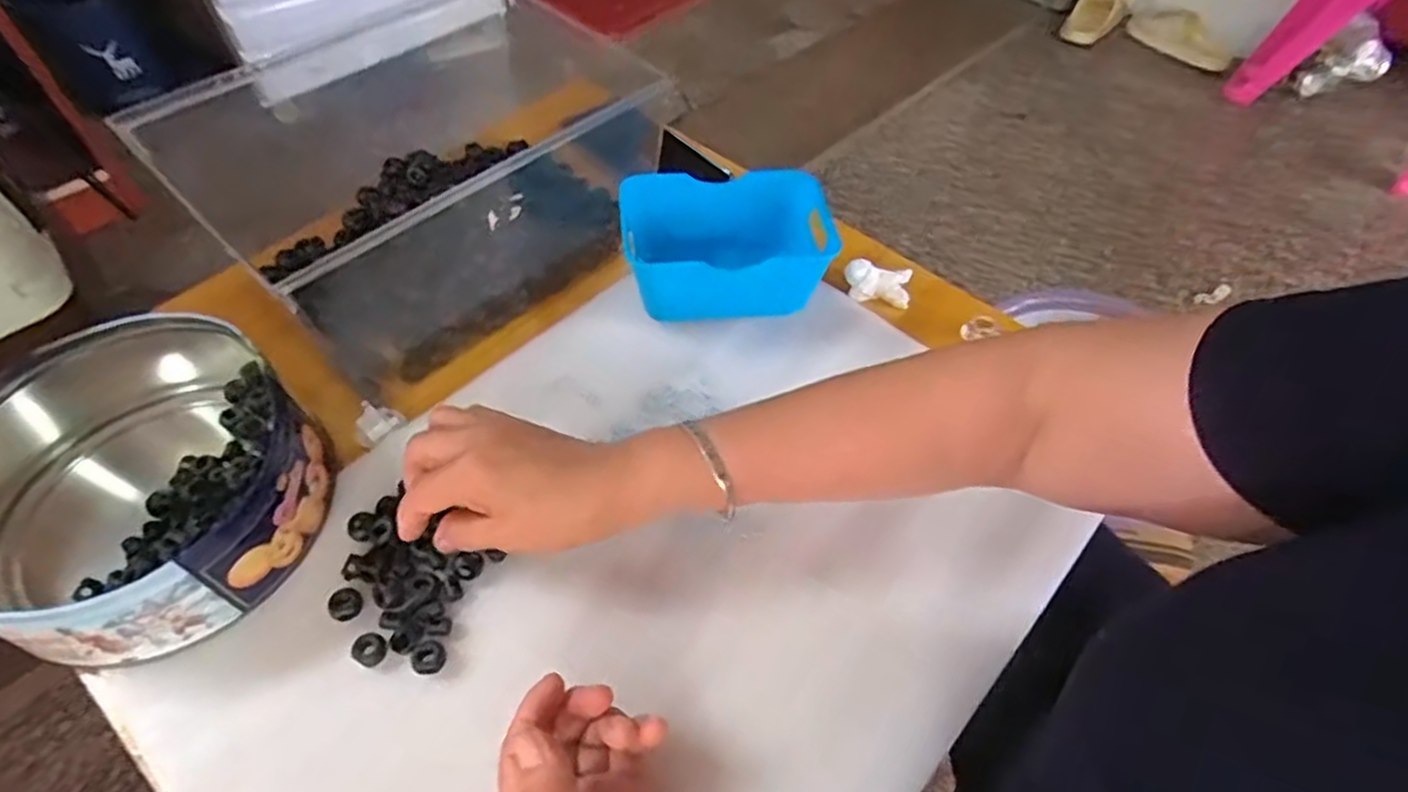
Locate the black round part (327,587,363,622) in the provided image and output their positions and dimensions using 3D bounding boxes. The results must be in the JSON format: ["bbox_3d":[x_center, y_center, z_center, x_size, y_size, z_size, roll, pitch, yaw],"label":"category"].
[{"bbox_3d":[-0.202,0.117,0.406,0.017,0.006,0.018,1,54,-2],"label":"black round part"}]

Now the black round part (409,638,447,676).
[{"bbox_3d":[-0.150,0.143,0.393,0.016,0.010,0.018,33,59,20],"label":"black round part"}]

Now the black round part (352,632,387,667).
[{"bbox_3d":[-0.182,0.138,0.393,0.017,0.006,0.016,1,54,-2],"label":"black round part"}]

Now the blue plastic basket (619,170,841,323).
[{"bbox_3d":[0.016,-0.109,0.542,0.147,0.069,0.099,-2,54,-4],"label":"blue plastic basket"}]

